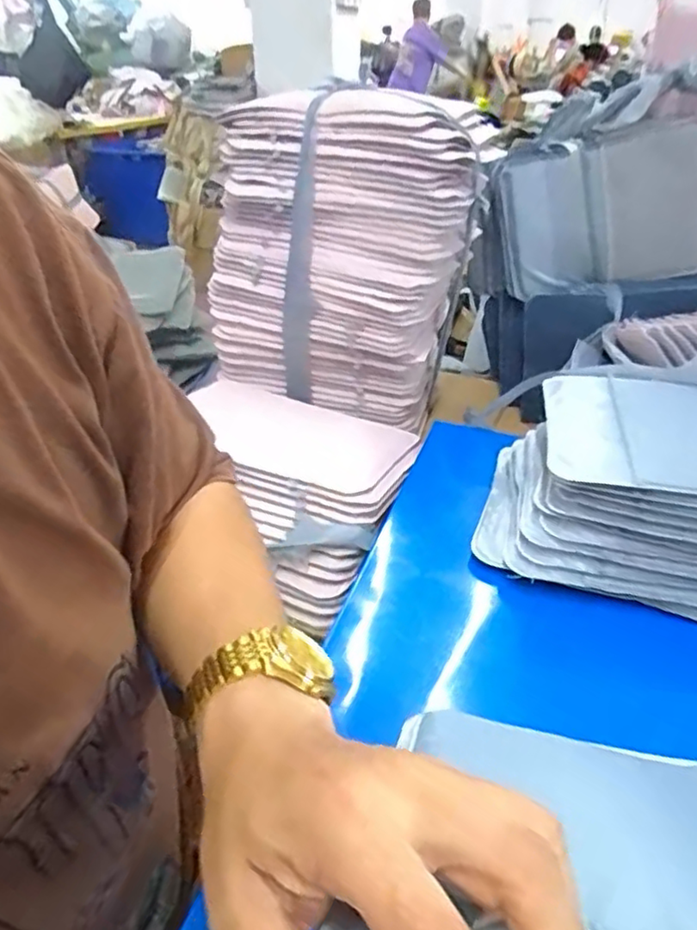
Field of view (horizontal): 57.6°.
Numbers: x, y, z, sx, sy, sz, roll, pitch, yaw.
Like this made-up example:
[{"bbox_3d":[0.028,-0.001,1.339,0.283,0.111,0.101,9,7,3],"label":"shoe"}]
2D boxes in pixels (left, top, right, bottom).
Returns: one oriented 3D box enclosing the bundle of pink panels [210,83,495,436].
[{"bbox_3d":[-0.003,-0.293,0.919,0.340,0.412,0.196,14,37,21],"label":"bundle of pink panels"}]

